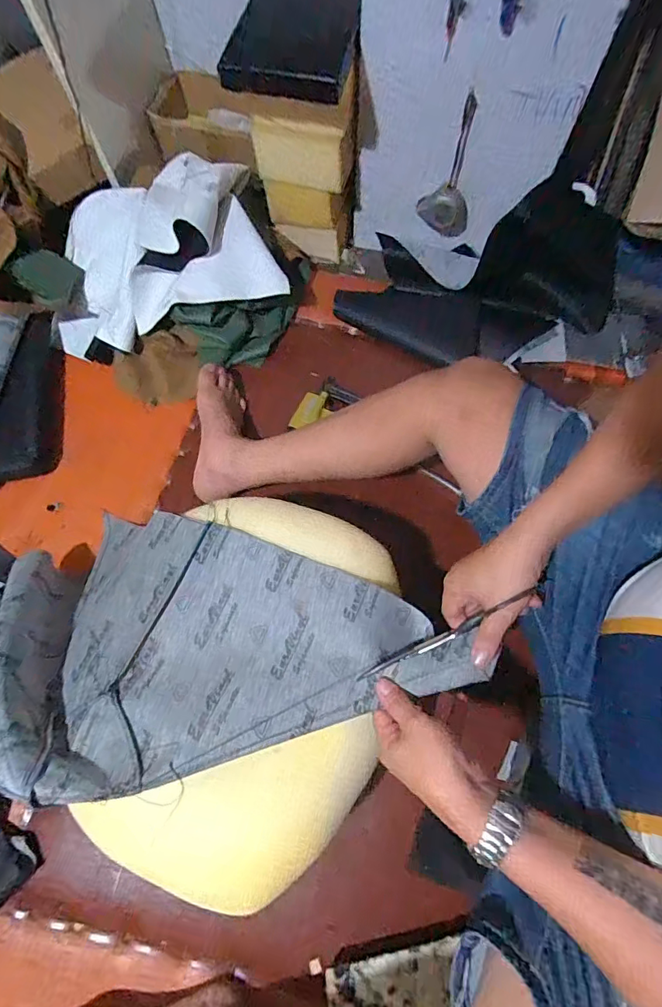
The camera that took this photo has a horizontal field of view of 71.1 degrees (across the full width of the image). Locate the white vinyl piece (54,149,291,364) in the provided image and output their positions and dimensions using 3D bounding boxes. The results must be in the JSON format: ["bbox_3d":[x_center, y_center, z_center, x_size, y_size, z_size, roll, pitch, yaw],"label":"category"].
[{"bbox_3d":[-0.328,-0.431,0.812,0.434,0.094,0.264,-17,98,13],"label":"white vinyl piece"}]

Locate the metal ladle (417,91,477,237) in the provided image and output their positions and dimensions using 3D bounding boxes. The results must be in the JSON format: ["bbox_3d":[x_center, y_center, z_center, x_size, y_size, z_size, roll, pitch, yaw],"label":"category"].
[{"bbox_3d":[0.205,-0.551,0.772,0.092,0.207,0.059,18,72,6],"label":"metal ladle"}]

